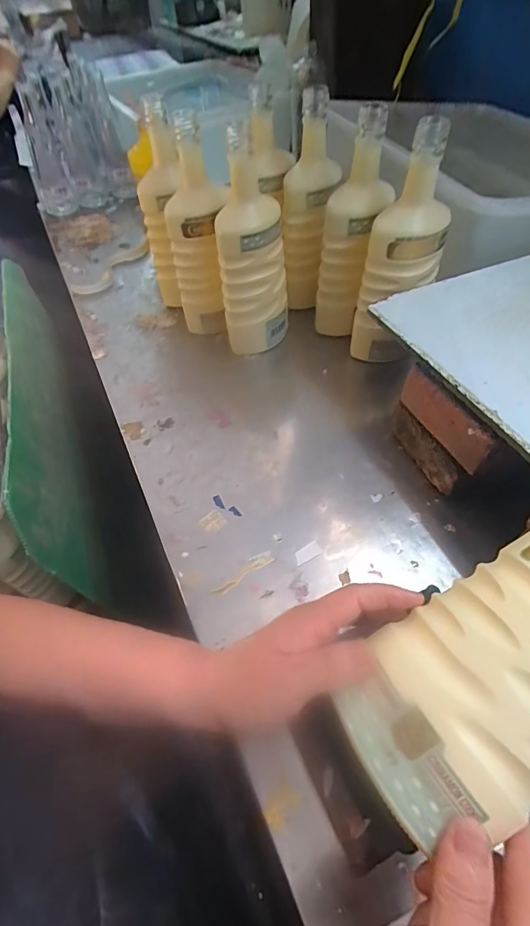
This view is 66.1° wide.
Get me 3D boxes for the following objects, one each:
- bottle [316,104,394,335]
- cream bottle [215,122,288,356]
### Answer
[{"bbox_3d":[0.114,-0.279,0.522,0.071,0.253,0.065,29,60,23],"label":"bottle"},{"bbox_3d":[-0.014,-0.252,0.513,0.079,0.243,0.063,3,54,7],"label":"cream bottle"}]

